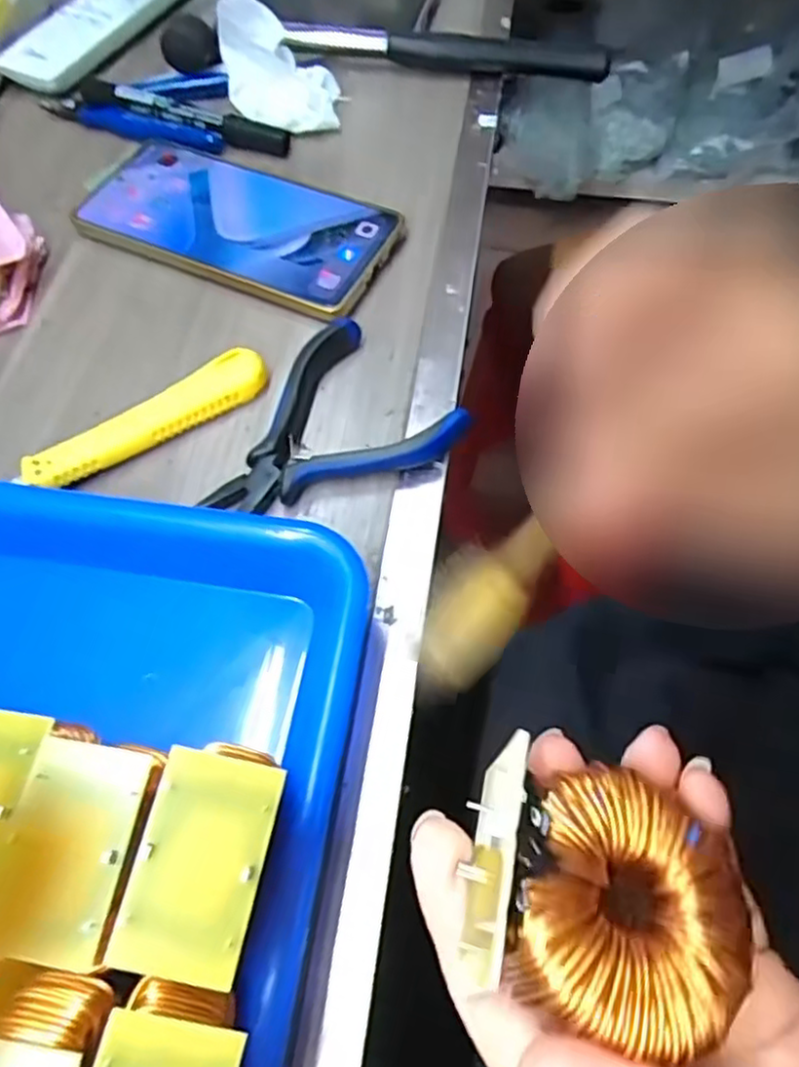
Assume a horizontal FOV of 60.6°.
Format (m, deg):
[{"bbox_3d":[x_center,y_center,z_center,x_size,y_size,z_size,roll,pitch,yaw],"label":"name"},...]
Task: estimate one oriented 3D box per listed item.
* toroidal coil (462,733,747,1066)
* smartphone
[{"bbox_3d":[0.042,0.077,0.149,0.055,0.024,0.049,14,62,4],"label":"toroidal coil"},{"bbox_3d":[-0.086,-0.164,0.354,0.166,0.012,0.076,22,64,13],"label":"smartphone"}]

